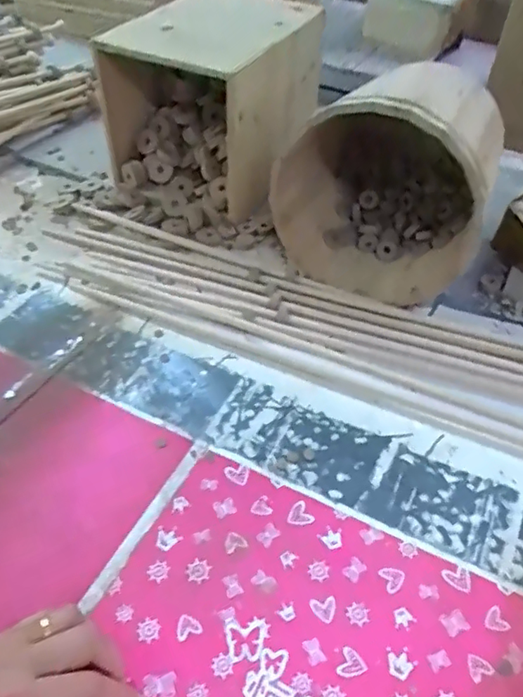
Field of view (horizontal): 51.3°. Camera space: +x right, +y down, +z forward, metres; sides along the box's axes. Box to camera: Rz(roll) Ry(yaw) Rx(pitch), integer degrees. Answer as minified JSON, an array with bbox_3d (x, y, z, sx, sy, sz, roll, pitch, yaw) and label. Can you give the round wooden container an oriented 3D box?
[{"bbox_3d":[0.153,-0.207,0.647,0.228,0.227,0.225,15,48,13],"label":"round wooden container"}]

